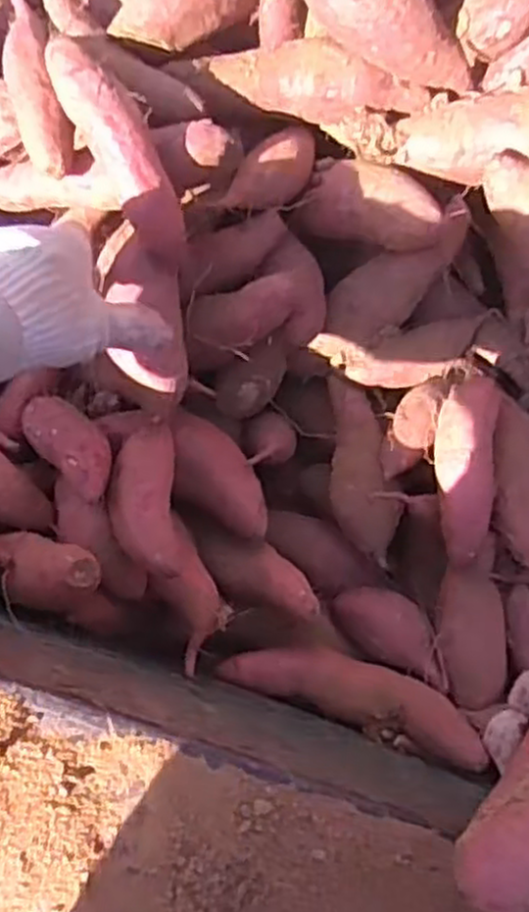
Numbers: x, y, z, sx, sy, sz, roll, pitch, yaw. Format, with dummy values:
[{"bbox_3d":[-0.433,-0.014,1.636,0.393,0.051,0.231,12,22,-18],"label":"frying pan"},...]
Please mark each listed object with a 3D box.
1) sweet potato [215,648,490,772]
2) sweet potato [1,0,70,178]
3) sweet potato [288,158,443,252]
[{"bbox_3d":[0.059,0.158,0.507,0.171,0.041,0.043,19,80,1],"label":"sweet potato"},{"bbox_3d":[-0.155,-0.249,0.503,0.032,0.038,0.152,-15,81,-4],"label":"sweet potato"},{"bbox_3d":[0.080,-0.176,0.537,0.103,0.047,0.053,22,111,30],"label":"sweet potato"}]

